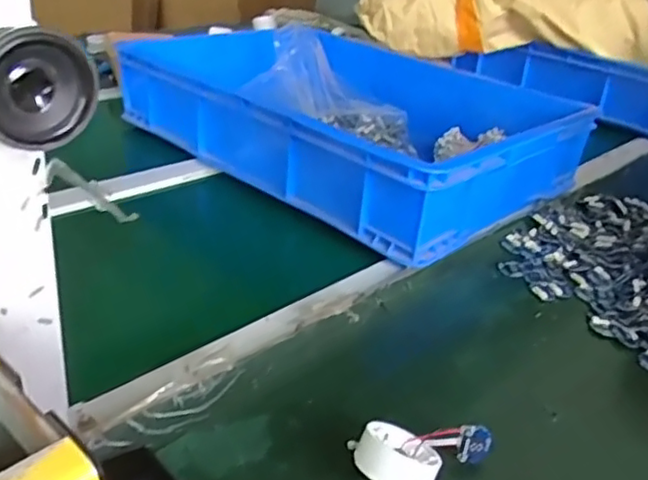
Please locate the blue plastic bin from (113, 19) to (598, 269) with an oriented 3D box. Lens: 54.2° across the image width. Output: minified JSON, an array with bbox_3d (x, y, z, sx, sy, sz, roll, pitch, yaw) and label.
[{"bbox_3d":[0.031,-0.191,0.929,0.595,0.117,0.389,30,35,35],"label":"blue plastic bin"}]

